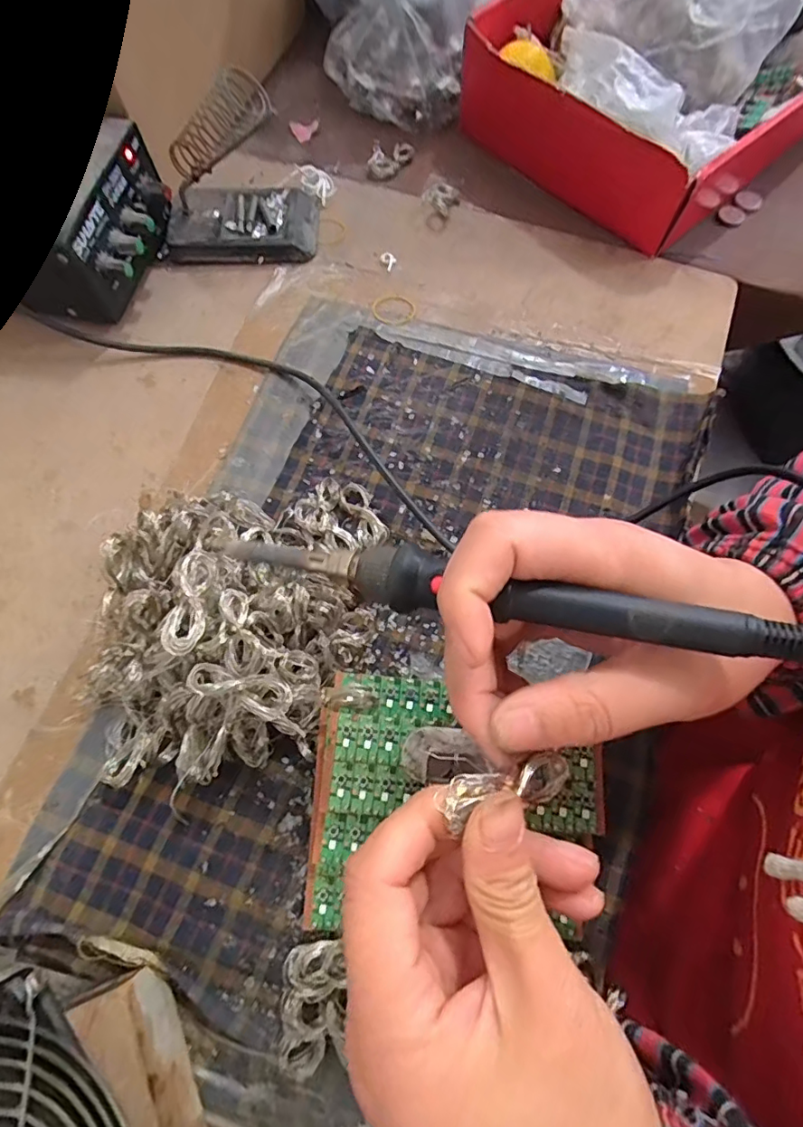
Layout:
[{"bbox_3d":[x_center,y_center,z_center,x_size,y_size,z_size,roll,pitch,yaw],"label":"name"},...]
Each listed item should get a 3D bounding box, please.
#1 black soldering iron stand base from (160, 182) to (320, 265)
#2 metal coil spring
[{"bbox_3d":[-0.122,-0.257,0.401,0.114,0.020,0.064,0,70,1],"label":"black soldering iron stand base"},{"bbox_3d":[-0.124,-0.290,0.352,0.081,0.028,0.027,-20,67,29],"label":"metal coil spring"}]

